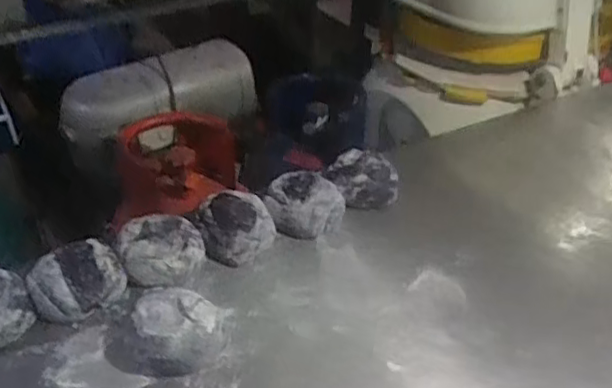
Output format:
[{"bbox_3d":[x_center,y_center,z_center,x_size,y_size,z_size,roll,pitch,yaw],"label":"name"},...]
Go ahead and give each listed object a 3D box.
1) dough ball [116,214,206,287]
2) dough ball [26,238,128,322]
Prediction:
[{"bbox_3d":[-0.204,0.076,0.890,0.117,0.045,0.110,0,37,0],"label":"dough ball"},{"bbox_3d":[-0.306,0.115,0.847,0.120,0.049,0.106,-27,45,-31],"label":"dough ball"}]

